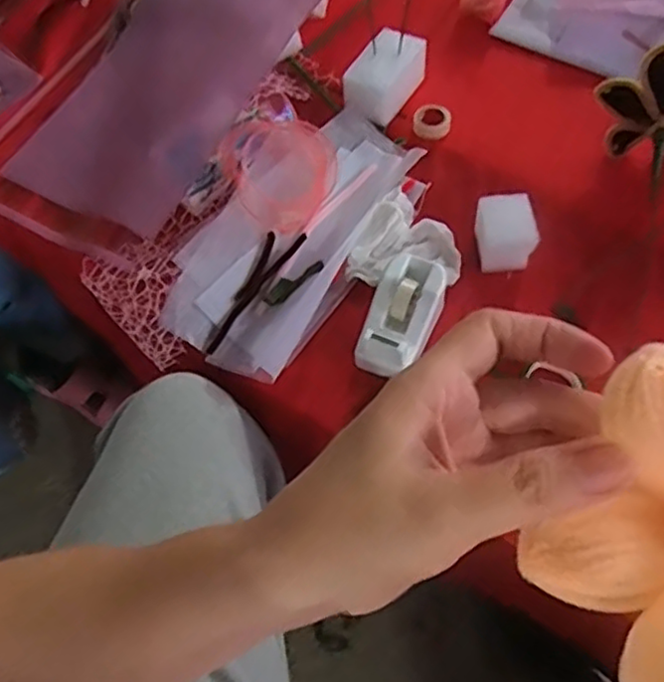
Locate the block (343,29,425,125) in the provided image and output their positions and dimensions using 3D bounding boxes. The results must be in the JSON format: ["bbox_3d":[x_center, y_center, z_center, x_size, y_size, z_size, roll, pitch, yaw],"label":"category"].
[{"bbox_3d":[0.056,-0.272,0.688,0.055,0.052,0.089,25,68,17],"label":"block"}]

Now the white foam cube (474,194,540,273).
[{"bbox_3d":[0.155,-0.096,0.607,0.050,0.048,0.052,-4,63,3],"label":"white foam cube"}]

